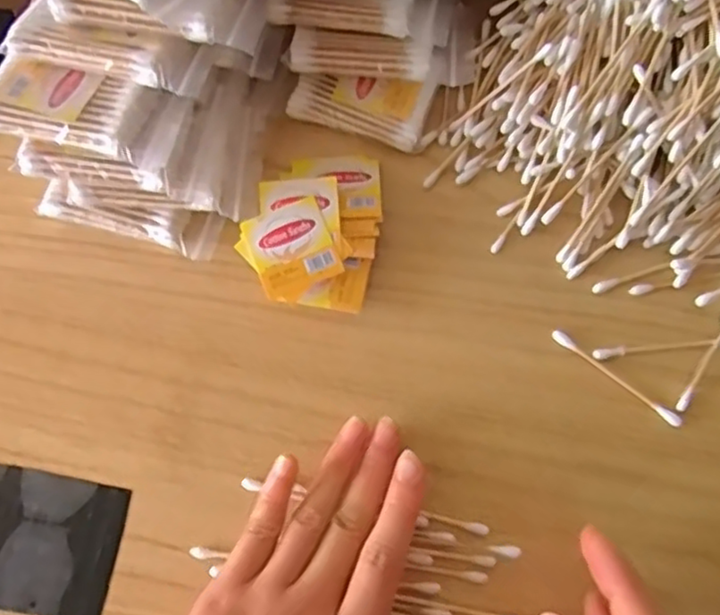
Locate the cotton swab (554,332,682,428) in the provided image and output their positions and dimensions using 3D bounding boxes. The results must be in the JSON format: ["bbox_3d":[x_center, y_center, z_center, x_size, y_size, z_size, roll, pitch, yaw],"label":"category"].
[{"bbox_3d":[0.123,0.033,0.326,0.070,0.004,0.006,38,79,10],"label":"cotton swab"}]

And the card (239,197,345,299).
[{"bbox_3d":[-0.033,-0.029,0.330,0.038,0.004,0.041,-22,78,-5],"label":"card"}]

